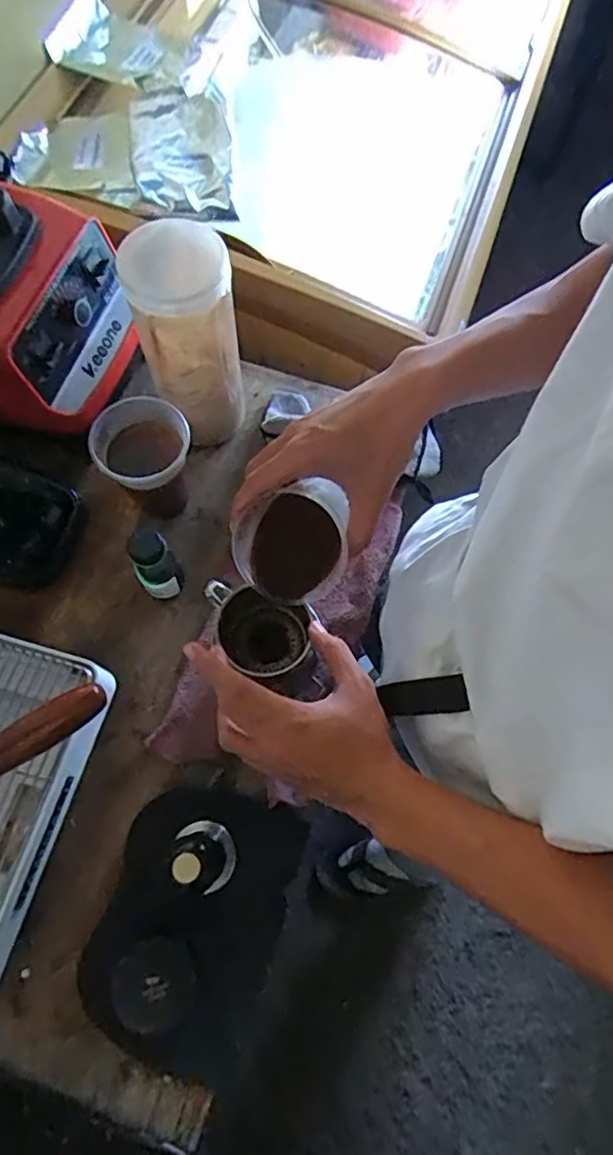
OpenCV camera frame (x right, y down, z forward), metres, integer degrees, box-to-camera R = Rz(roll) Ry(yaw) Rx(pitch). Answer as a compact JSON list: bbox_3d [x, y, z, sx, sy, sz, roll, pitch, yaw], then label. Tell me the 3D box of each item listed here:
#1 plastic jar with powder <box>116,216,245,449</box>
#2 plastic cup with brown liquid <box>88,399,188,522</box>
[{"bbox_3d":[-0.110,-0.222,0.587,0.085,0.202,0.086,1,69,-1],"label":"plastic jar with powder"},{"bbox_3d":[-0.153,-0.108,0.594,0.083,0.113,0.081,1,69,-1],"label":"plastic cup with brown liquid"}]

